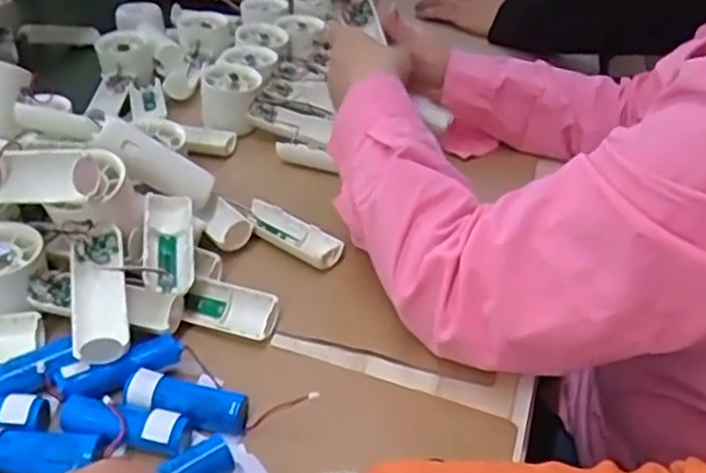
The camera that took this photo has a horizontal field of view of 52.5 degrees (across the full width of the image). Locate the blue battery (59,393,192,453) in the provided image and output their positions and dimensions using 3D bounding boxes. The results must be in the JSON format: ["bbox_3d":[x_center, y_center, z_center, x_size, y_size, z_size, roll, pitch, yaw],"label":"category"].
[{"bbox_3d":[-0.132,0.107,0.409,0.072,0.021,0.025,9,37,8],"label":"blue battery"}]

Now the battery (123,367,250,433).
[{"bbox_3d":[-0.099,0.099,0.424,0.073,0.018,0.023,10,37,10],"label":"battery"}]

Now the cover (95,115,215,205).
[{"bbox_3d":[-0.150,-0.053,0.548,0.096,0.028,0.027,33,21,-35],"label":"cover"}]

